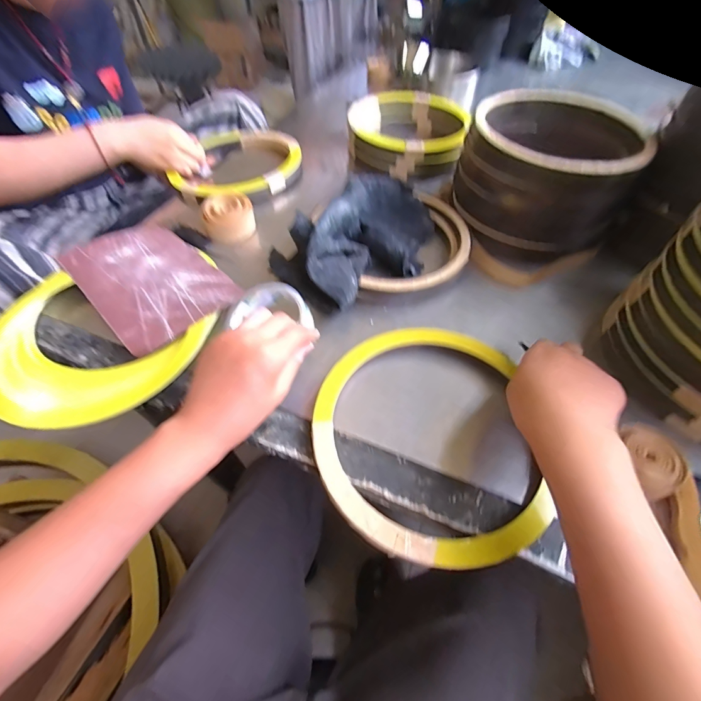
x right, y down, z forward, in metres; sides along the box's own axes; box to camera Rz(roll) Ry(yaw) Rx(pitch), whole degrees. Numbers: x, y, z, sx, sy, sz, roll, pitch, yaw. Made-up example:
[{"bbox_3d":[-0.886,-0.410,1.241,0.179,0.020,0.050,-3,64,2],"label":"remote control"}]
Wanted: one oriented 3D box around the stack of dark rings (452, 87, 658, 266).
[{"bbox_3d":[0.275,-0.252,0.511,0.222,0.117,0.231,29,59,19],"label":"stack of dark rings"}]

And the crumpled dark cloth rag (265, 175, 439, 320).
[{"bbox_3d":[0.020,-0.160,0.475,0.152,0.072,0.242,38,62,23],"label":"crumpled dark cloth rag"}]

